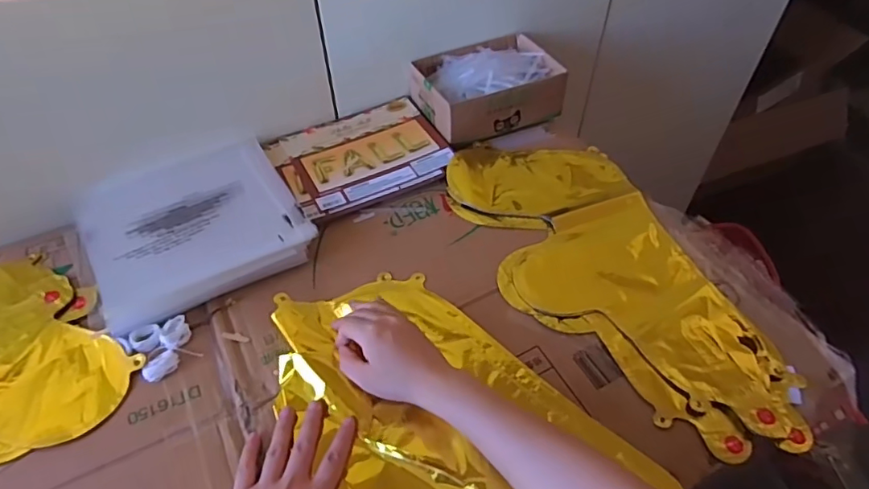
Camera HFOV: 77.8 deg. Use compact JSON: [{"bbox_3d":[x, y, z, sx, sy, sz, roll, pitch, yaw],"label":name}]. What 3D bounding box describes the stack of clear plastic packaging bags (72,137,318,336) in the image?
[{"bbox_3d":[-0.270,-0.025,0.607,0.218,0.030,0.205,-25,56,-20],"label":"stack of clear plastic packaging bags"}]

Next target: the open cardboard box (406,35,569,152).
[{"bbox_3d":[0.072,-0.221,0.746,0.185,0.062,0.137,-20,54,-17],"label":"open cardboard box"}]

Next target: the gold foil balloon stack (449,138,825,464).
[{"bbox_3d":[0.183,0.025,0.586,0.214,0.011,0.428,-16,53,-14],"label":"gold foil balloon stack"}]

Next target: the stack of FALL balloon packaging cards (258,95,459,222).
[{"bbox_3d":[-0.093,-0.118,0.700,0.212,0.013,0.168,-23,55,-18],"label":"stack of FALL balloon packaging cards"}]

